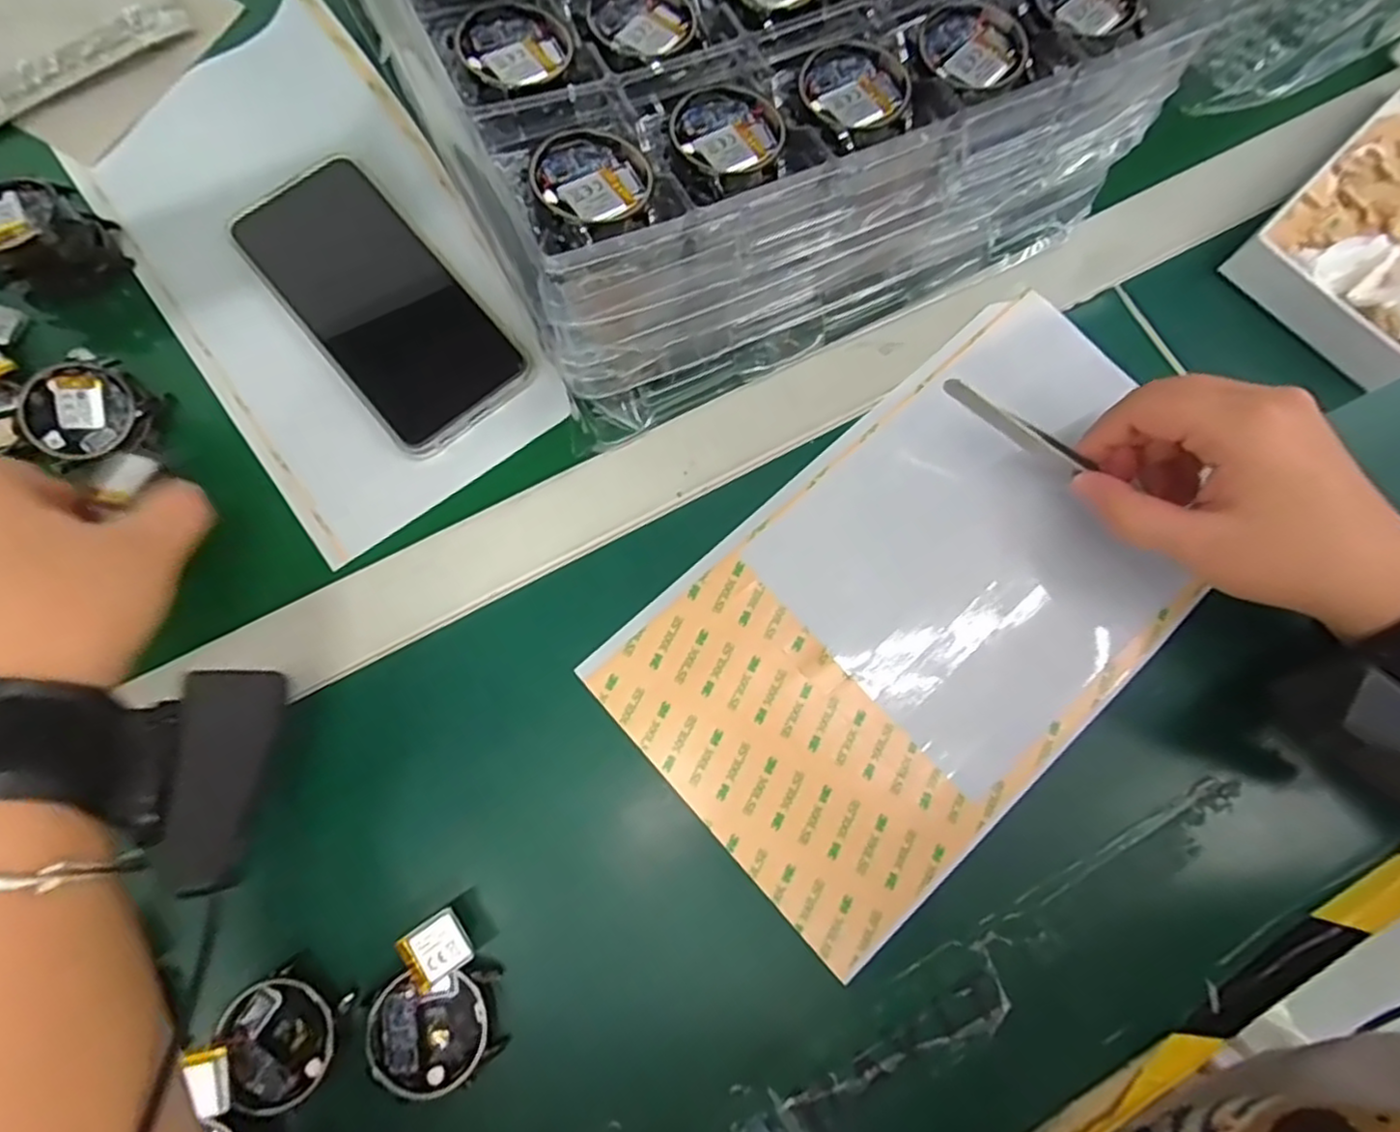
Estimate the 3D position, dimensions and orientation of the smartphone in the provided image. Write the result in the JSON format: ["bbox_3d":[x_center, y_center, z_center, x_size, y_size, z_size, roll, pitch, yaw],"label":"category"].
[{"bbox_3d":[-0.162,-0.136,0.346,0.078,0.006,0.166,-39,80,-11],"label":"smartphone"}]

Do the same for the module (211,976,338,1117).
[{"bbox_3d":[-0.159,0.180,0.259,0.038,0.007,0.043,-23,77,-7],"label":"module"}]

